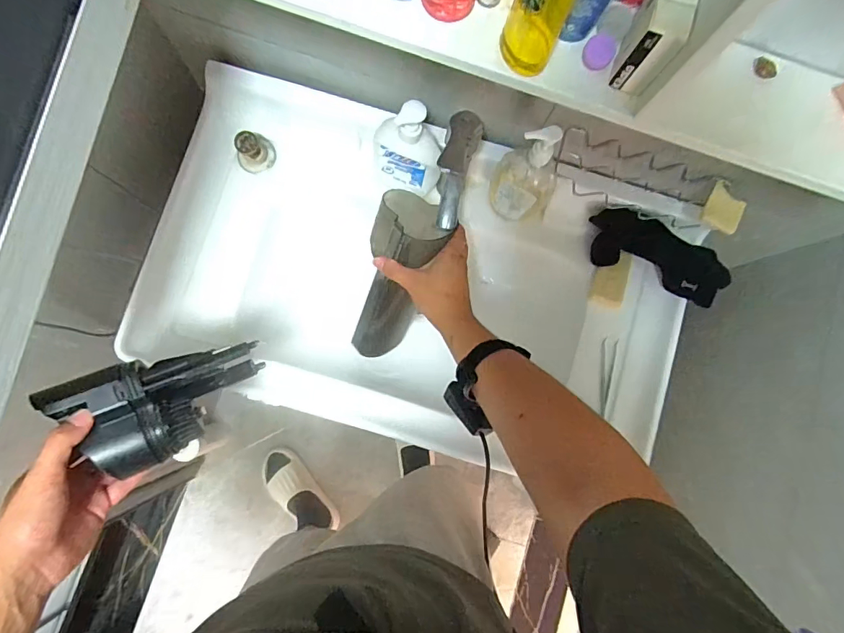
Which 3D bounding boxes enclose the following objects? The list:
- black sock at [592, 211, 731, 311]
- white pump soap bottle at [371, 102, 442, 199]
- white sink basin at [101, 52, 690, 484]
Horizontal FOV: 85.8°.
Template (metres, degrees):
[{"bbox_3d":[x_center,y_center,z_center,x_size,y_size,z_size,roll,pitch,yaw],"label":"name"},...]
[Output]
[{"bbox_3d":[0.362,-0.097,0.712,0.209,0.060,0.091,30,83,1],"label":"black sock"},{"bbox_3d":[-0.024,-0.239,0.669,0.102,0.205,0.051,15,83,-1],"label":"white pump soap bottle"},{"bbox_3d":[-0.003,-0.055,0.733,0.802,0.172,0.476,16,83,0],"label":"white sink basin"}]

